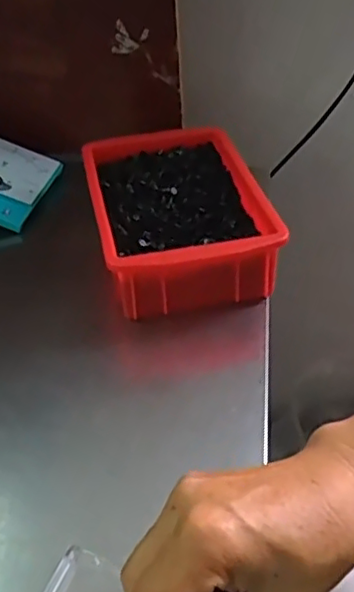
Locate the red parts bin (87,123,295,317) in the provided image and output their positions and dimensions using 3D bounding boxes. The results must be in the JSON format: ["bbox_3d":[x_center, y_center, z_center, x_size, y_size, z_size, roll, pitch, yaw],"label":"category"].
[{"bbox_3d":[-0.003,-0.064,0.534,0.130,0.078,0.194,-9,40,-9],"label":"red parts bin"}]

